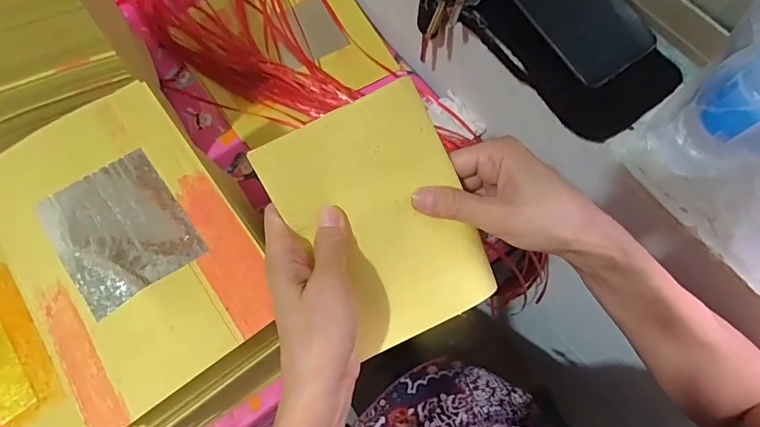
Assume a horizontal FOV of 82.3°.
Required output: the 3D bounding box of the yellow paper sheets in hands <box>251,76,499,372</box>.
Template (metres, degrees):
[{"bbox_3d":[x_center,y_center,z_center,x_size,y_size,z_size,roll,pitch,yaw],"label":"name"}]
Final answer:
[{"bbox_3d":[0.003,0.005,0.291,0.112,0.012,0.154,-27,94,-2],"label":"yellow paper sheets in hands"}]

